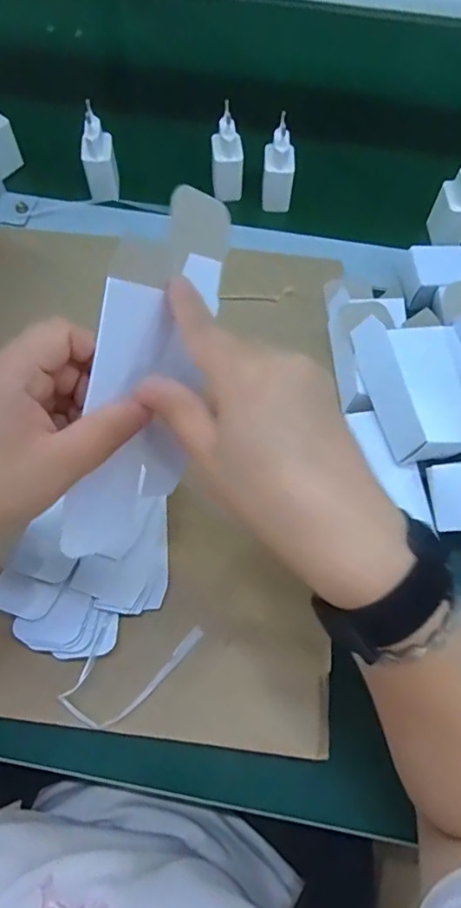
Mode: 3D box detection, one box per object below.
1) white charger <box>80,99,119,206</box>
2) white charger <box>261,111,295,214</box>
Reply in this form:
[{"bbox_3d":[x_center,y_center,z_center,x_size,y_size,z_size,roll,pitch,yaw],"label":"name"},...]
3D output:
[{"bbox_3d":[-0.126,-0.282,0.486,0.030,0.083,0.024,-10,67,-5],"label":"white charger"},{"bbox_3d":[0.046,-0.271,0.482,0.028,0.077,0.024,2,67,0],"label":"white charger"}]

